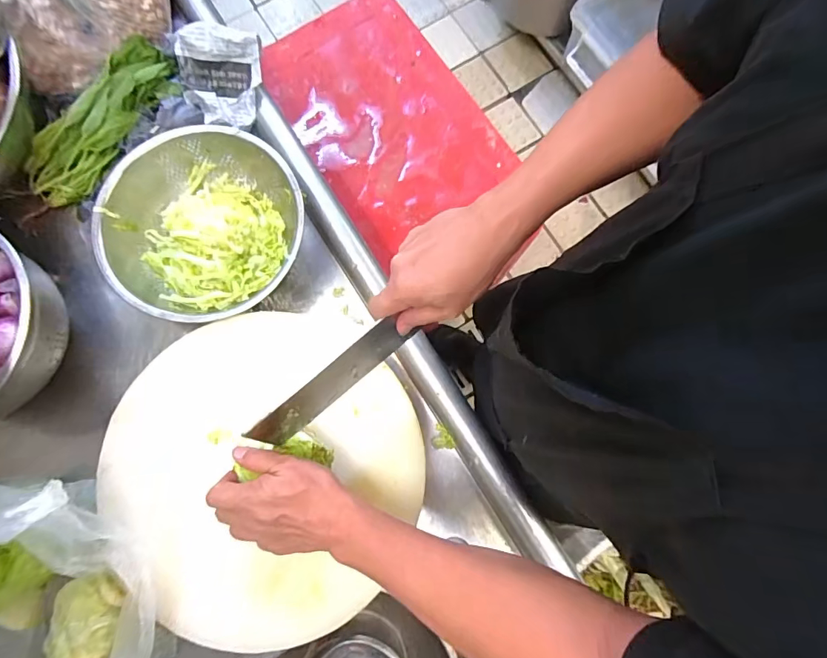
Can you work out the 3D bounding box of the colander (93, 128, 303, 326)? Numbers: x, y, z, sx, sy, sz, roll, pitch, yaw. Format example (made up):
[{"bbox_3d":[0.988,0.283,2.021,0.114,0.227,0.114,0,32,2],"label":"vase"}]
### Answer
[{"bbox_3d":[-0.268,-0.123,0.590,0.251,0.101,0.239,0,79,-1],"label":"colander"}]

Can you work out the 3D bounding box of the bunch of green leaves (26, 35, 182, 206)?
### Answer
[{"bbox_3d":[-0.445,-0.297,0.630,0.096,0.031,0.263,37,81,6],"label":"bunch of green leaves"}]

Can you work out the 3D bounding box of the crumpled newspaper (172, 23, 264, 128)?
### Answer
[{"bbox_3d":[-0.270,-0.355,0.621,0.109,0.059,0.110,0,79,-1],"label":"crumpled newspaper"}]

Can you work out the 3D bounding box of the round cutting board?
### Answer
[{"bbox_3d":[-0.157,0.149,0.491,0.325,0.035,0.345,1,76,-3],"label":"round cutting board"}]

